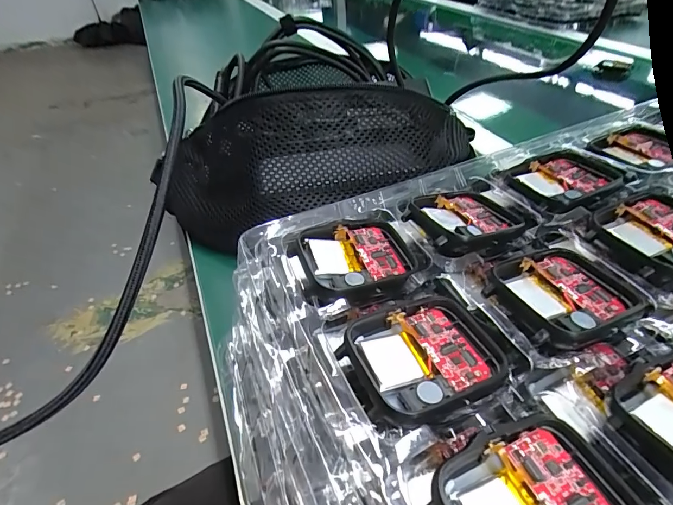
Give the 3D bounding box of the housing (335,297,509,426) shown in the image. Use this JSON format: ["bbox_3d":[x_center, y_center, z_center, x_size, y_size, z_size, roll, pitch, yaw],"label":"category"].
[{"bbox_3d":[0.027,0.031,0.121,0.047,0.009,0.037,-20,44,-19],"label":"housing"}]

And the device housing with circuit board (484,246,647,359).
[{"bbox_3d":[0.079,0.013,0.136,0.050,0.008,0.037,-16,43,-15],"label":"device housing with circuit board"}]

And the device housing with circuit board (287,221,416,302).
[{"bbox_3d":[0.008,0.003,0.154,0.047,0.010,0.038,-14,43,-13],"label":"device housing with circuit board"}]

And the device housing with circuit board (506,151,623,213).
[{"bbox_3d":[0.109,-0.035,0.185,0.048,0.006,0.038,-18,44,-17],"label":"device housing with circuit board"}]

